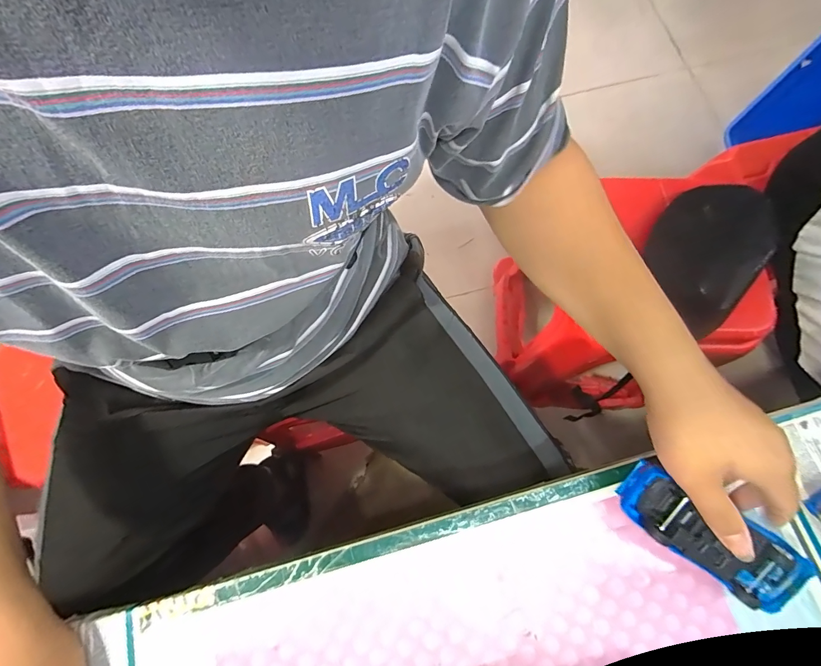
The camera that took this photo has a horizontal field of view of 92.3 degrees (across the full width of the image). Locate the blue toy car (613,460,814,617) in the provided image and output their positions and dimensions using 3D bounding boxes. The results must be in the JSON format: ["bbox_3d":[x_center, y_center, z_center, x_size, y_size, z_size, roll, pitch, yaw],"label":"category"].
[{"bbox_3d":[0.237,0.161,0.316,0.134,0.037,0.052,35,78,13],"label":"blue toy car"}]

